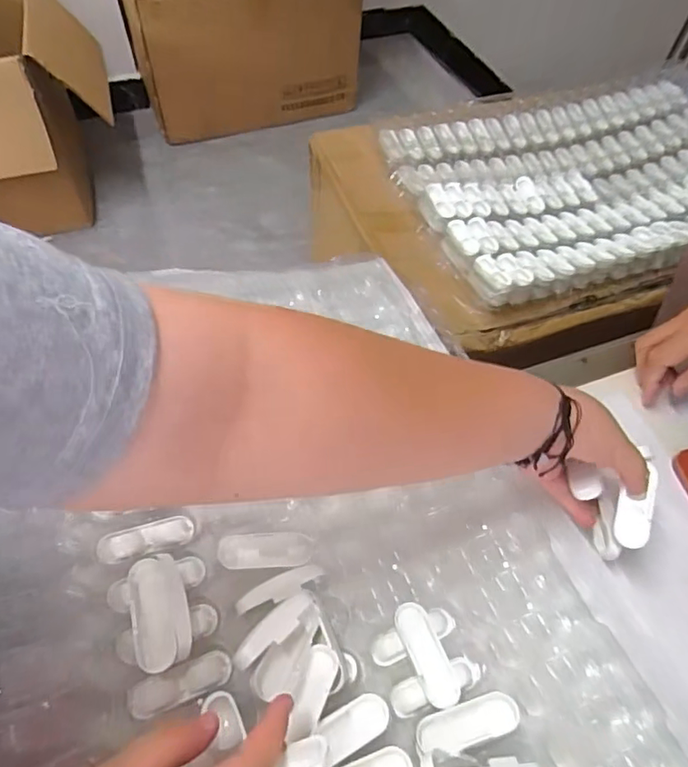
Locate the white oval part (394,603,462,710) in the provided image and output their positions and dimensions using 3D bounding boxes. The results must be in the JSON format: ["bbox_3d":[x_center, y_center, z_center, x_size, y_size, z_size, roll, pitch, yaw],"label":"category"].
[{"bbox_3d":[0.056,0.182,0.367,0.024,0.008,0.065,-18,59,-13],"label":"white oval part"}]

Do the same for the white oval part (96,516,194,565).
[{"bbox_3d":[-0.136,0.108,0.377,0.062,0.004,0.021,-10,56,-27],"label":"white oval part"}]

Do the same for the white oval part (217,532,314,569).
[{"bbox_3d":[-0.056,0.120,0.392,0.066,0.009,0.024,1,57,-1],"label":"white oval part"}]

